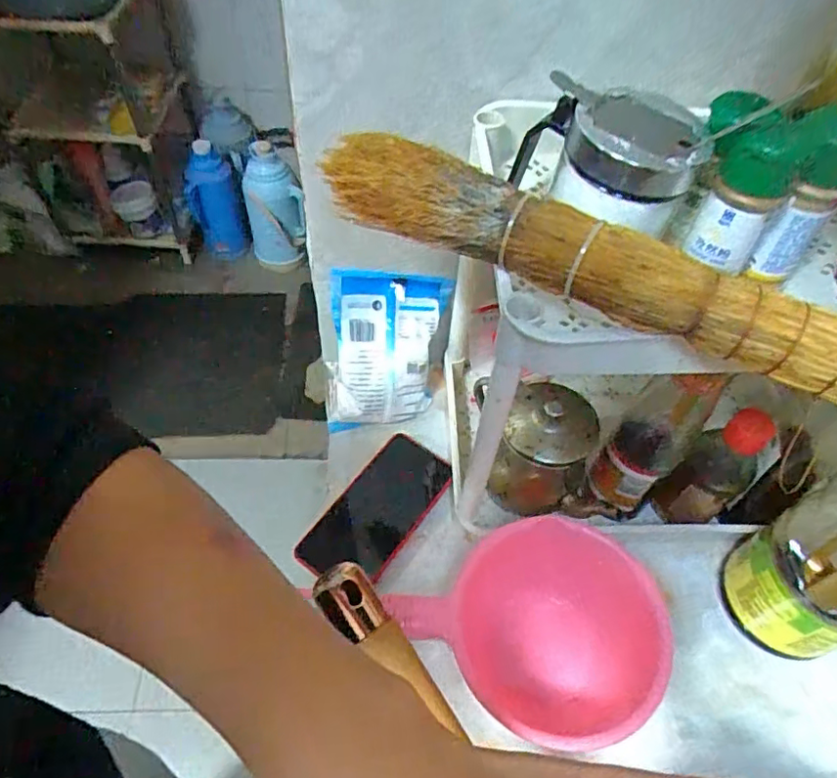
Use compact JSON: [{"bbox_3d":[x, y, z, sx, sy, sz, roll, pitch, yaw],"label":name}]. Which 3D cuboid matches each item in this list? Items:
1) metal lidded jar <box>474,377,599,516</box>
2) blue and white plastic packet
[{"bbox_3d":[0.099,0.053,0.530,0.101,0.115,0.086,0,54,-4],"label":"metal lidded jar"},{"bbox_3d":[-0.034,-0.037,0.606,0.115,0.167,0.035,2,16,-12],"label":"blue and white plastic packet"}]

